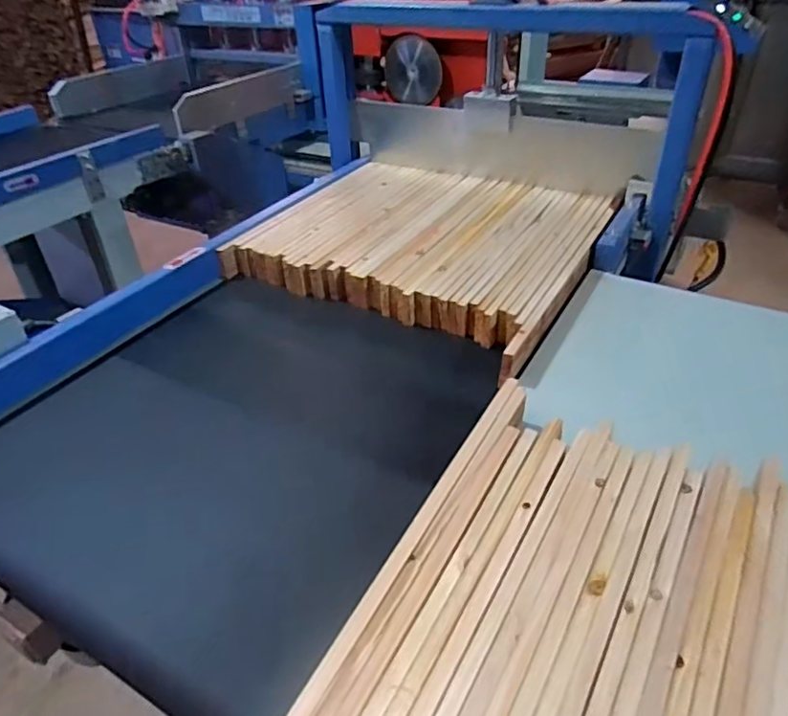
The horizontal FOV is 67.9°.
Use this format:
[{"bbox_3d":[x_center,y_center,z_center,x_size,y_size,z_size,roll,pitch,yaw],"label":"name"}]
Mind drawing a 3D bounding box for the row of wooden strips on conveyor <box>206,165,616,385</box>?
[{"bbox_3d":[0.064,-0.228,1.115,0.600,0.067,0.588,18,42,26],"label":"row of wooden strips on conveyor"}]

